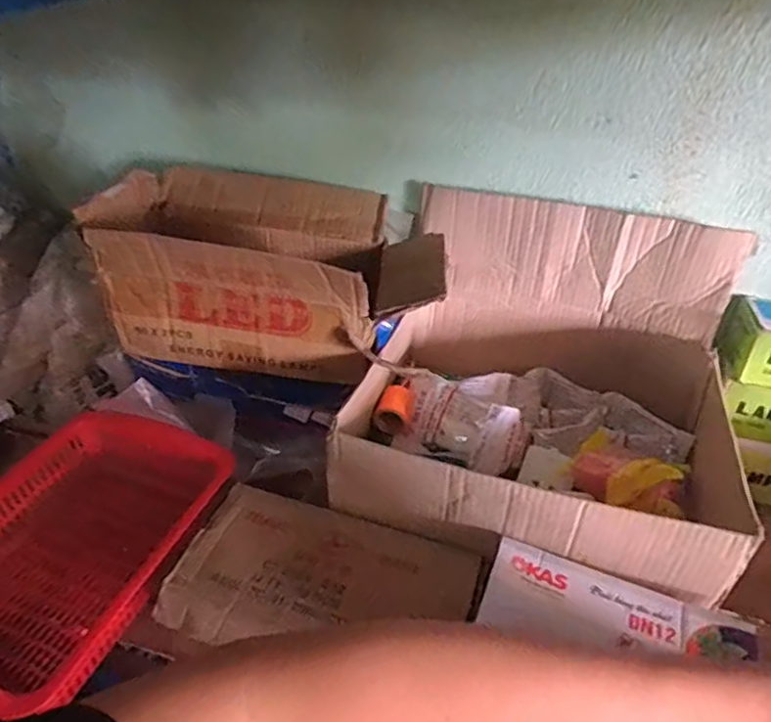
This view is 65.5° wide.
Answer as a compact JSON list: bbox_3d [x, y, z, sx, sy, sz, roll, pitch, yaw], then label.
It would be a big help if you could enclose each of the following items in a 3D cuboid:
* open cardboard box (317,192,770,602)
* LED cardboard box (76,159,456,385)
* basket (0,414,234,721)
[{"bbox_3d":[0.157,0.017,0.588,0.346,0.212,0.307,14,41,15],"label":"open cardboard box"},{"bbox_3d":[-0.113,-0.100,0.667,0.337,0.152,0.196,6,39,6],"label":"LED cardboard box"},{"bbox_3d":[-0.289,0.178,0.567,0.214,0.086,0.275,12,40,12],"label":"basket"}]

